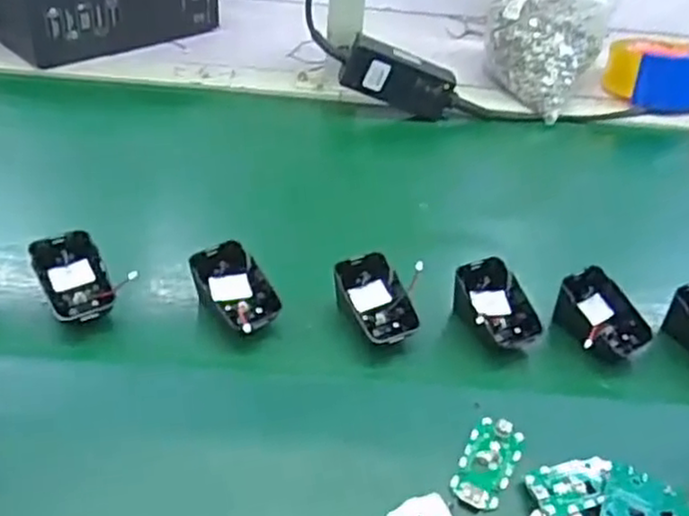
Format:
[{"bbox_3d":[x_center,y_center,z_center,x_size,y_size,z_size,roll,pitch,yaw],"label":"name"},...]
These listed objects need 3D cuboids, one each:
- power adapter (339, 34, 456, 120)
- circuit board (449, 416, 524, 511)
[{"bbox_3d":[0.059,-0.186,0.737,0.120,0.052,0.032,20,37,-13],"label":"power adapter"},{"bbox_3d":[0.086,0.122,0.429,0.031,0.004,0.064,21,42,19],"label":"circuit board"}]

